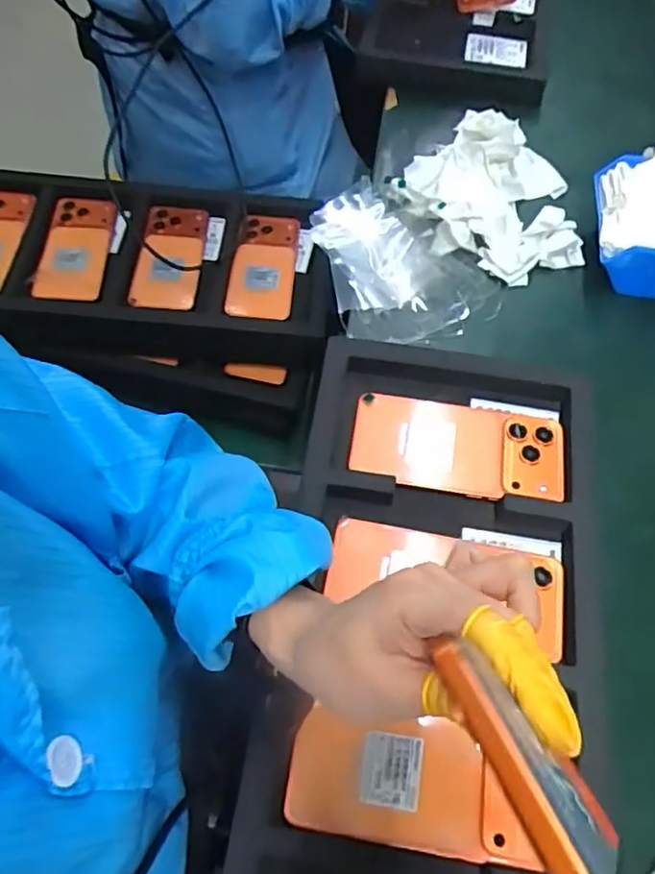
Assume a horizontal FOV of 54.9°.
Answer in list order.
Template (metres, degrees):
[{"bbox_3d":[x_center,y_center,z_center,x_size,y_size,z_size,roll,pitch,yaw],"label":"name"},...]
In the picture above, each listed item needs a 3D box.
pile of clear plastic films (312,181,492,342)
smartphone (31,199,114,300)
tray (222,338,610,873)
[{"bbox_3d":[0.072,-0.164,0.600,0.148,0.035,0.176,-14,63,-11],"label":"pile of clear plastic films"},{"bbox_3d":[-0.298,-0.220,0.743,0.076,0.015,0.145,3,68,-6],"label":"smartphone"},{"bbox_3d":[0.074,0.141,0.414,0.225,0.020,0.463,10,61,2],"label":"tray"}]

